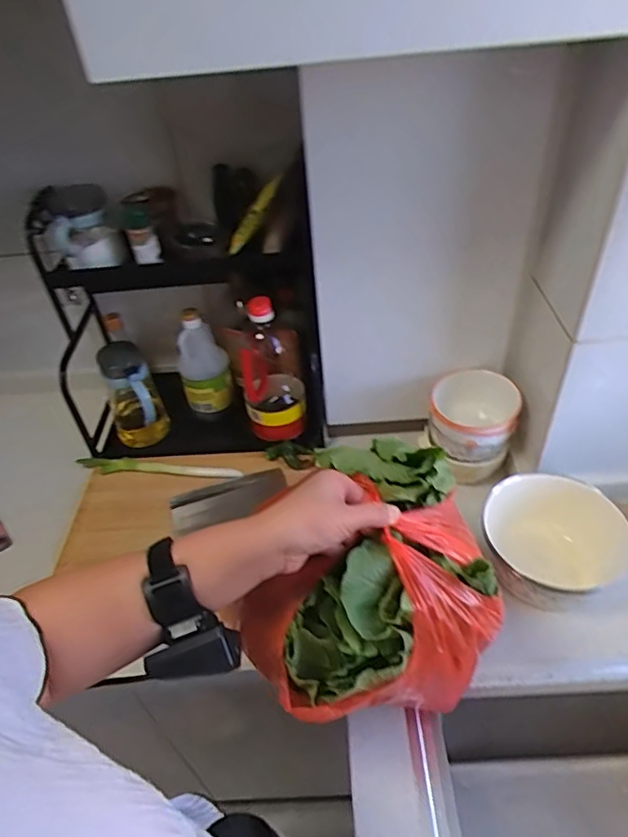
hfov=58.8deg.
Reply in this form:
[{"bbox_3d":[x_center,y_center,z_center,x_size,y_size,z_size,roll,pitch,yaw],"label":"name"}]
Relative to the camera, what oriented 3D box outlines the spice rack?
[{"bbox_3d":[-0.207,-0.160,0.922,0.434,0.412,0.234,-1,44,6],"label":"spice rack"}]

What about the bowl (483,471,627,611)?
[{"bbox_3d":[0.310,0.169,0.740,0.163,0.107,0.167,-4,44,3],"label":"bowl"}]

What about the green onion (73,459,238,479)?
[{"bbox_3d":[-0.262,0.084,0.929,0.283,0.017,0.036,3,44,10],"label":"green onion"}]

